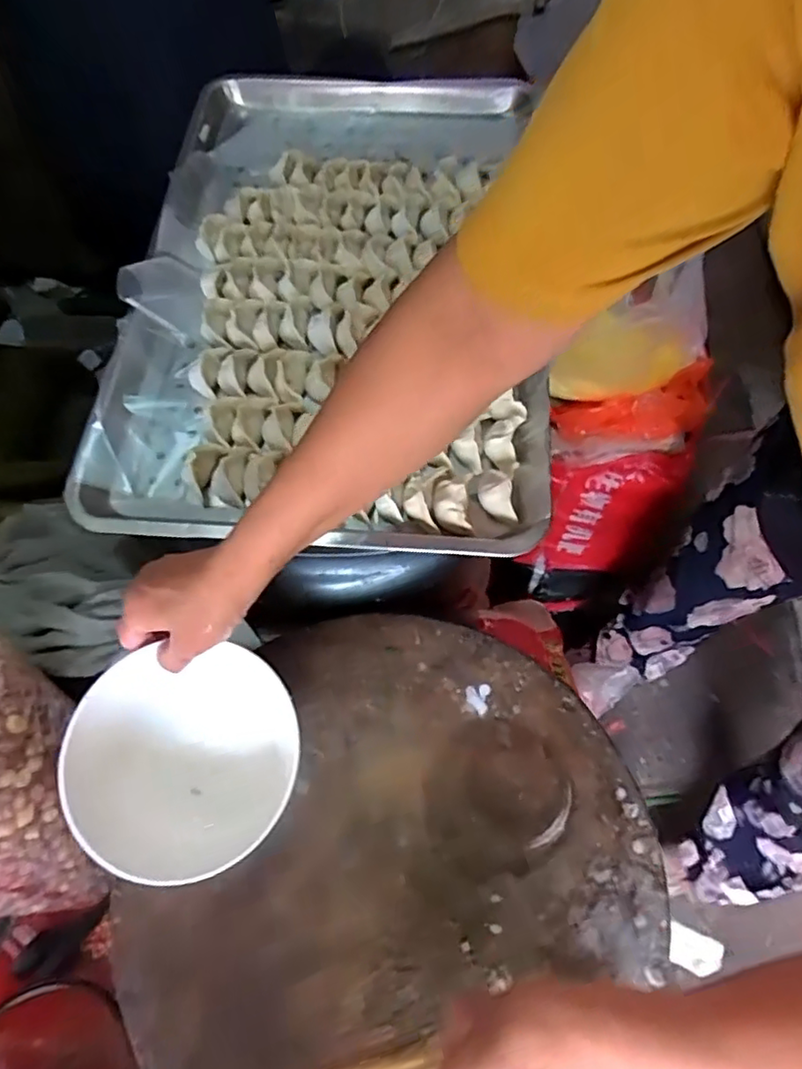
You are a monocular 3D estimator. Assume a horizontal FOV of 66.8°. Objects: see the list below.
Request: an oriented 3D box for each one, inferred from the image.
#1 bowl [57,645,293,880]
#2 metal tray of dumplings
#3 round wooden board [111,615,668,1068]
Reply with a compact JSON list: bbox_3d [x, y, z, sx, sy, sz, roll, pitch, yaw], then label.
[{"bbox_3d":[-0.146,0.159,0.425,0.147,0.071,0.139,-1,65,1],"label":"bowl"},{"bbox_3d":[-0.062,-0.259,0.599,0.380,0.043,0.580,3,65,3],"label":"metal tray of dumplings"},{"bbox_3d":[0.003,0.248,0.425,0.344,0.035,0.385,23,68,12],"label":"round wooden board"}]

